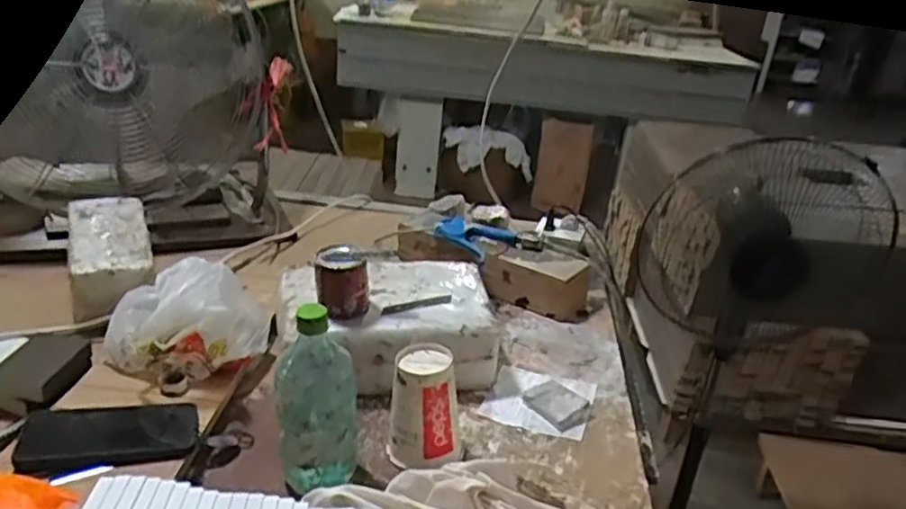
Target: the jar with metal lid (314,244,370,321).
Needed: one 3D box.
[{"bbox_3d":[-0.138,0.034,0.887,0.069,0.074,0.059,1,26,-10],"label":"jar with metal lid"}]

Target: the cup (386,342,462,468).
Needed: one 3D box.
[{"bbox_3d":[-0.029,0.169,0.777,0.079,0.115,0.079,5,26,-3],"label":"cup"}]

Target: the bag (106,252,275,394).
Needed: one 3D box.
[{"bbox_3d":[-0.332,0.076,0.887,0.197,0.121,0.171,-3,27,-19],"label":"bag"}]

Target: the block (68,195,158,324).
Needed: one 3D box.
[{"bbox_3d":[-0.510,-0.001,1.056,0.113,0.081,0.242,-6,29,-24],"label":"block"}]

